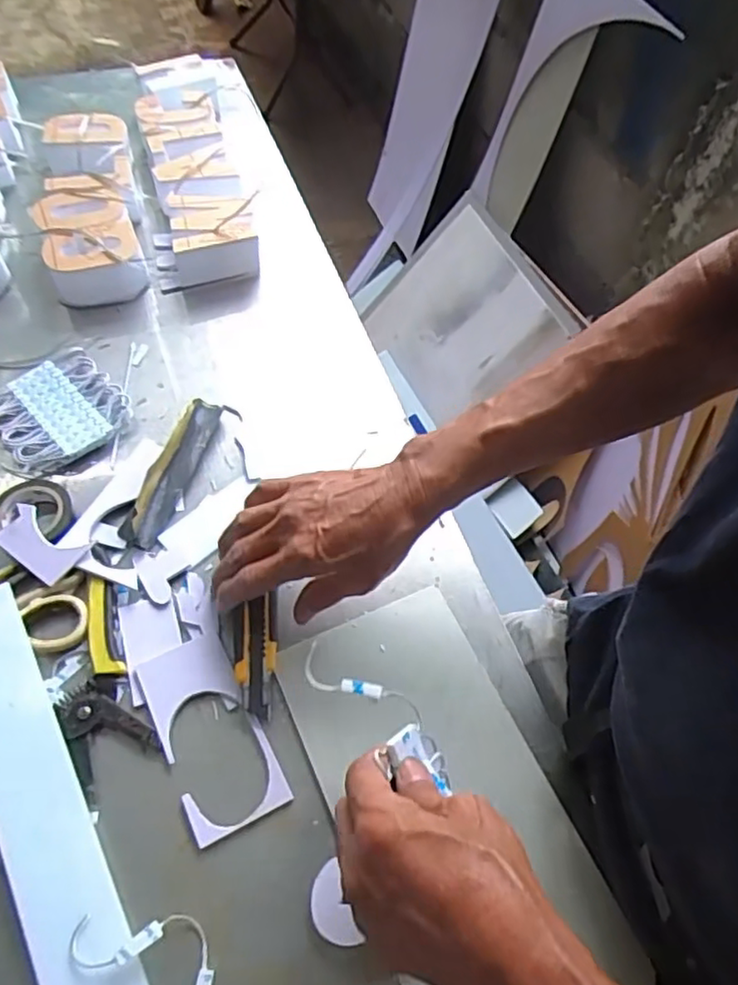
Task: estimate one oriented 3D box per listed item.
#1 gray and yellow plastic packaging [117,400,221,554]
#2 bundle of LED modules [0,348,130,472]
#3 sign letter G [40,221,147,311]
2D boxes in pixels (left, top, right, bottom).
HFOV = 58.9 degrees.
[{"bbox_3d":[-0.158,-0.019,0.528,0.030,0.024,0.135,17,59,7],"label":"gray and yellow plastic packaging"},{"bbox_3d":[-0.266,-0.070,0.561,0.099,0.013,0.101,-33,66,-21],"label":"bundle of LED modules"},{"bbox_3d":[-0.261,-0.218,0.629,0.085,0.046,0.058,-17,62,-13],"label":"sign letter G"}]

